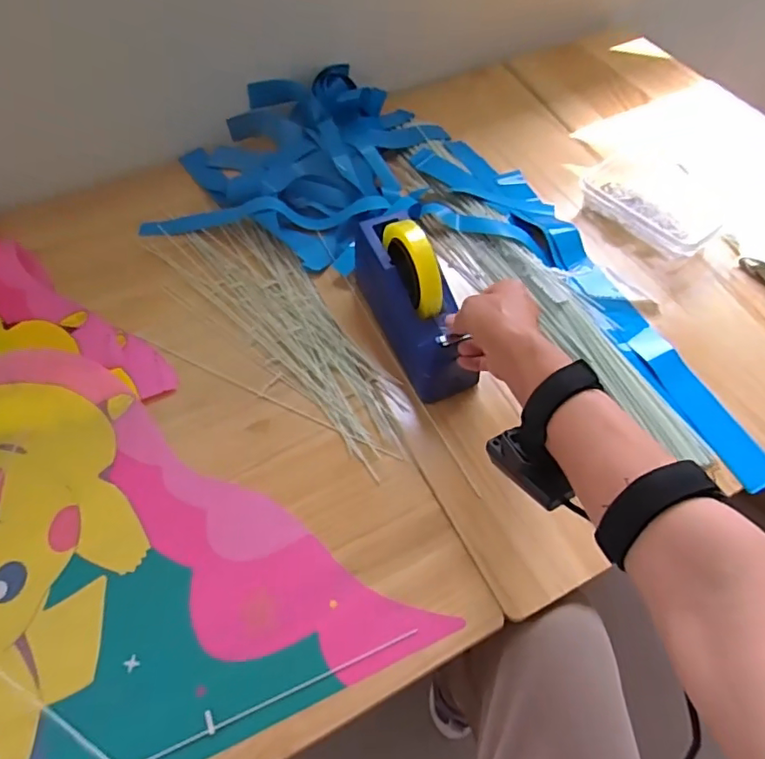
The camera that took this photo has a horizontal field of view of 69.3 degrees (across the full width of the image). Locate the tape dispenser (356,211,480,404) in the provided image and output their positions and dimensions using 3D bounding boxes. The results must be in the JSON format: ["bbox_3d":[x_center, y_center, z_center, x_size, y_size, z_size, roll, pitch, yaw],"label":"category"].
[{"bbox_3d":[0.035,-0.086,0.596,0.069,0.130,0.204,-20,60,-11],"label":"tape dispenser"}]

